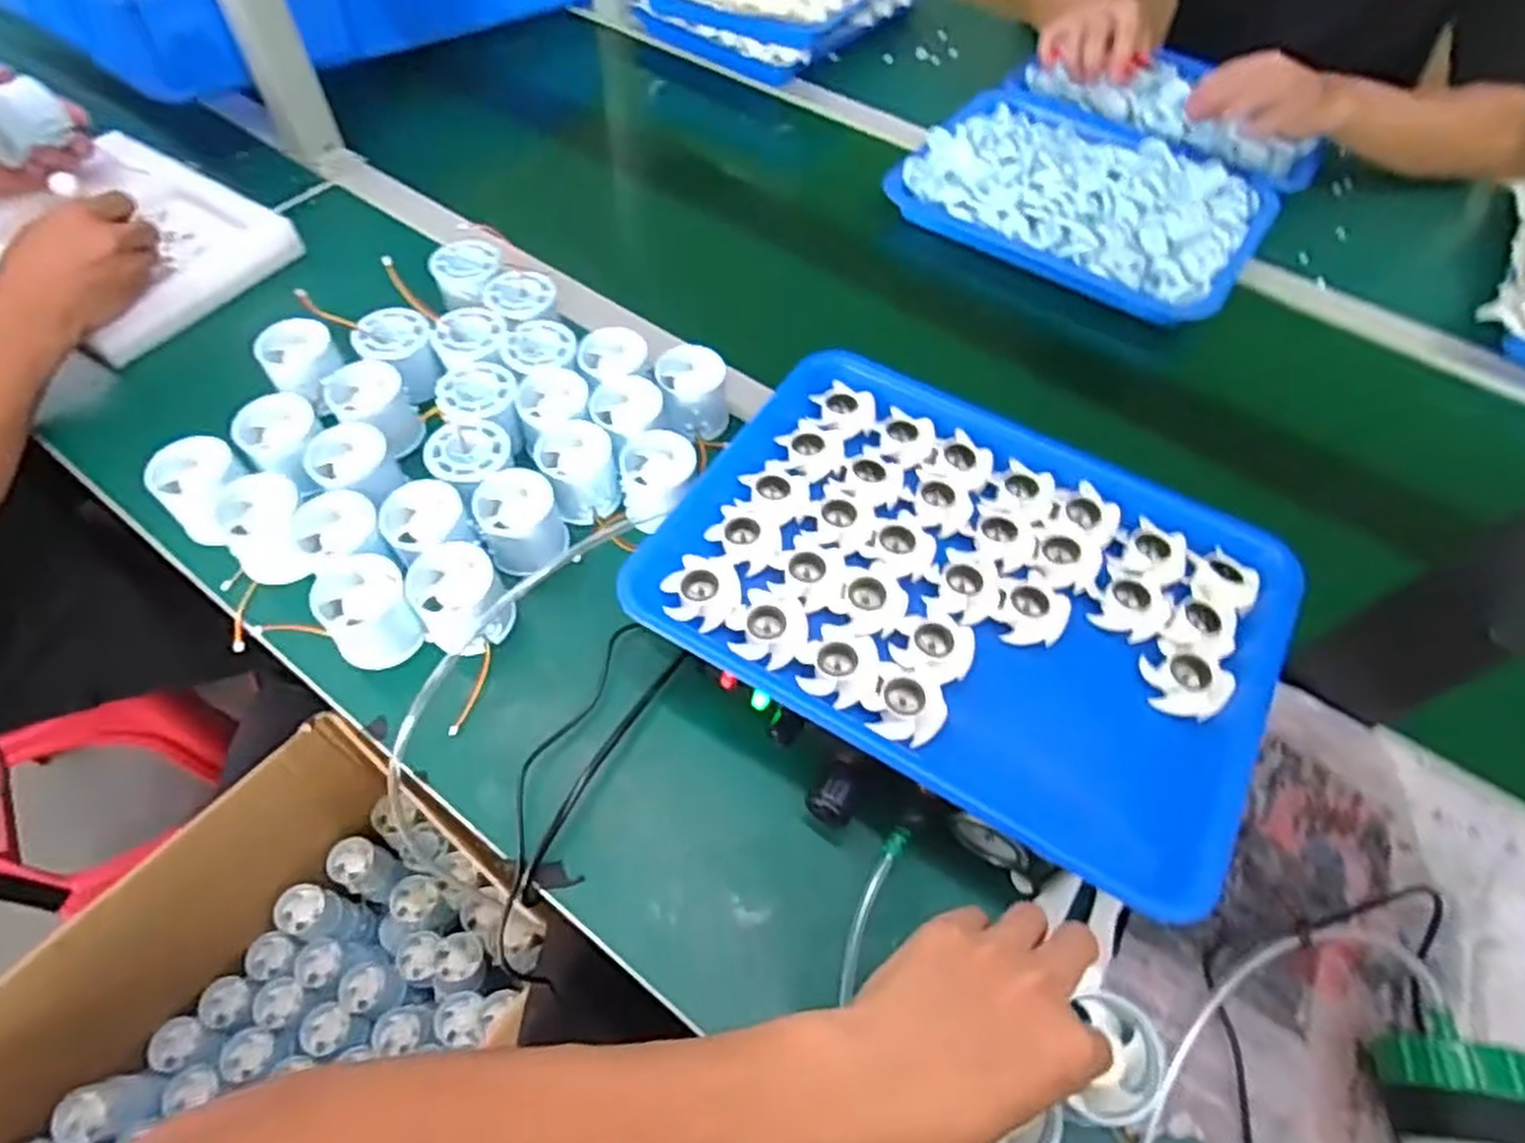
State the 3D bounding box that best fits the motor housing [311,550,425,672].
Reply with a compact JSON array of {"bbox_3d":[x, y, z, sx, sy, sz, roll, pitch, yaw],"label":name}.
[{"bbox_3d":[-0.246,0.026,0.495,0.051,0.048,0.053,-24,60,-18],"label":"motor housing"}]

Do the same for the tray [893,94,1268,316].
[{"bbox_3d":[0.321,-0.379,0.798,0.336,0.053,0.265,30,60,17],"label":"tray"}]

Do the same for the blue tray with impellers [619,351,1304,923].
[{"bbox_3d":[0.122,0.005,0.470,0.338,0.032,0.263,27,59,15],"label":"blue tray with impellers"}]

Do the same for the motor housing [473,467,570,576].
[{"bbox_3d":[-0.164,-0.034,0.539,0.052,0.051,0.050,1,56,-2],"label":"motor housing"}]

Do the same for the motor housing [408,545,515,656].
[{"bbox_3d":[-0.191,0.020,0.505,0.053,0.054,0.054,1,56,-2],"label":"motor housing"}]

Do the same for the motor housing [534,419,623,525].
[{"bbox_3d":[-0.131,-0.073,0.567,0.052,0.042,0.062,-10,57,-9],"label":"motor housing"}]

